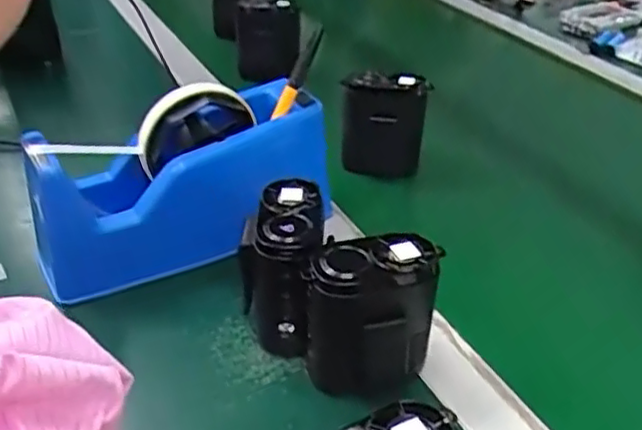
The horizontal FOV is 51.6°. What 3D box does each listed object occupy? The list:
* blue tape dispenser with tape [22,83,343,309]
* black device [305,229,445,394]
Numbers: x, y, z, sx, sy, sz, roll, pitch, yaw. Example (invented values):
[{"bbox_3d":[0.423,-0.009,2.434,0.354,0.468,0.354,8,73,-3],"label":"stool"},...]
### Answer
[{"bbox_3d":[-0.095,-0.022,0.461,0.208,0.113,0.078,-17,39,-25],"label":"blue tape dispenser with tape"},{"bbox_3d":[0.027,0.055,0.360,0.068,0.080,0.036,-1,35,-5],"label":"black device"}]

